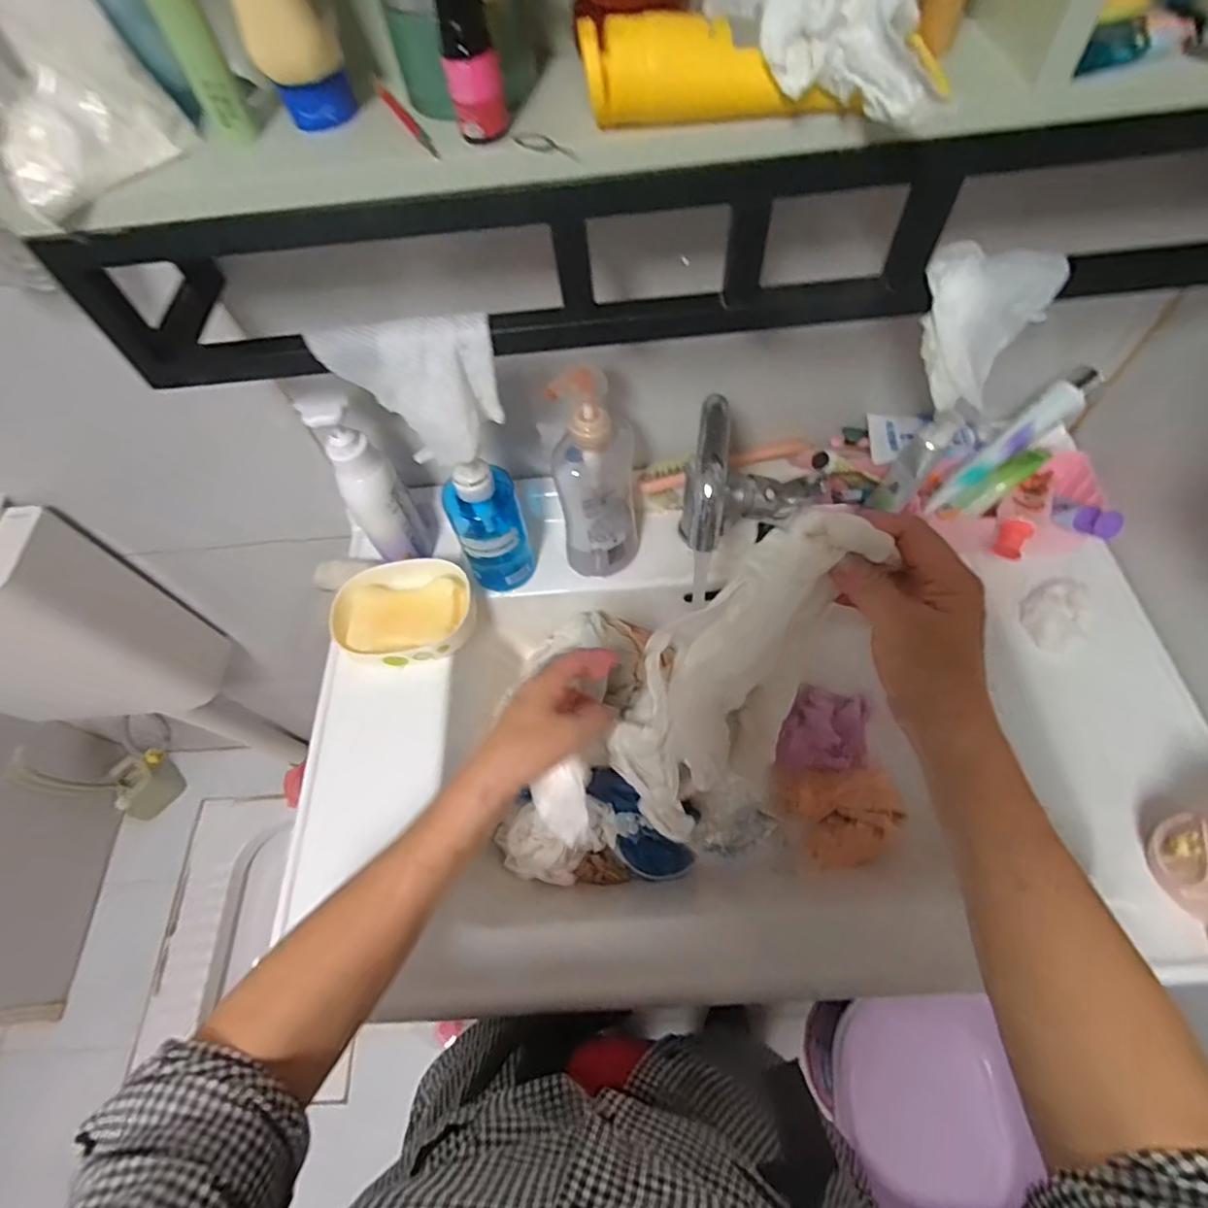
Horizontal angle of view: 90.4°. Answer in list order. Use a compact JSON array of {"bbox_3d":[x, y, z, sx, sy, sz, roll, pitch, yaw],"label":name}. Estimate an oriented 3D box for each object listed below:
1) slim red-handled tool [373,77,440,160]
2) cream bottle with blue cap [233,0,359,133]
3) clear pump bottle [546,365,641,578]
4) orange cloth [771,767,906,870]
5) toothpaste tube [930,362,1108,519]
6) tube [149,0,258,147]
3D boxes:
[{"bbox_3d":[-0.108,-0.260,0.320,0.007,0.004,0.100,-27,62,-11],"label":"slim red-handled tool"},{"bbox_3d":[-0.151,-0.278,0.279,0.035,0.094,0.029,-19,61,-6],"label":"cream bottle with blue cap"},{"bbox_3d":[-0.006,-0.113,0.557,0.074,0.226,0.066,-1,61,4],"label":"clear pump bottle"},{"bbox_3d":[0.235,0.213,0.605,0.111,0.041,0.092,0,61,4],"label":"orange cloth"},{"bbox_3d":[0.372,-0.145,0.552,0.165,0.017,0.030,-45,60,23],"label":"toothpaste tube"},{"bbox_3d":[-0.198,-0.269,0.293,0.016,0.072,0.016,-14,61,-4],"label":"tube"}]

